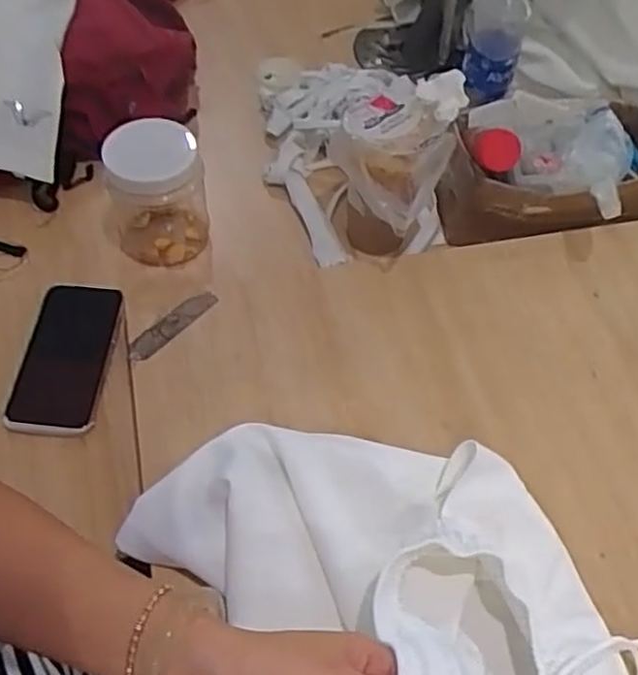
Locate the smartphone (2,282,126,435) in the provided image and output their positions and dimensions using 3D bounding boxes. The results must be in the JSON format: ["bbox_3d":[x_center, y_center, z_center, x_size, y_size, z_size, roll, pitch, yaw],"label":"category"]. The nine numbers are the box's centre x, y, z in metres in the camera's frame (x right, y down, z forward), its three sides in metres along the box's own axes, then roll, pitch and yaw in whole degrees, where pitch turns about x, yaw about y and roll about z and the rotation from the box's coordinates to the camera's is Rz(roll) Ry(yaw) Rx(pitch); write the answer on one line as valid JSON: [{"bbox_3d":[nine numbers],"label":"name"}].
[{"bbox_3d":[-0.235,0.016,0.659,0.077,0.012,0.158,3,54,0],"label":"smartphone"}]

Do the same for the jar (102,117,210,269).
[{"bbox_3d":[-0.164,-0.146,0.716,0.099,0.128,0.084,-13,56,-11],"label":"jar"}]

